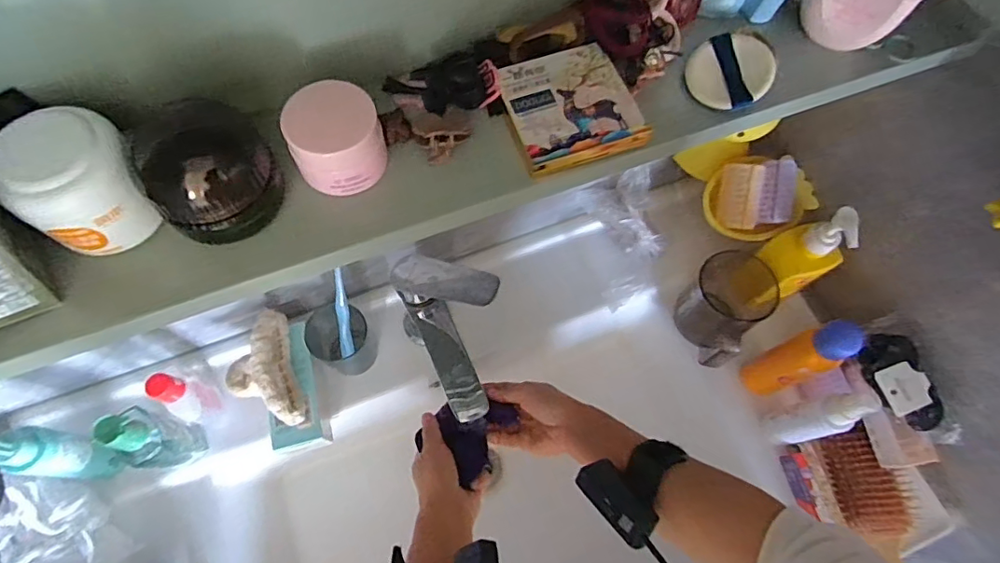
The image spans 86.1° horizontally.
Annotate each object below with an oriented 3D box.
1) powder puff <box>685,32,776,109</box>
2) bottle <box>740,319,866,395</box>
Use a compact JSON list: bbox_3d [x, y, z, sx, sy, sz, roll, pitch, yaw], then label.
[{"bbox_3d":[0.148,-0.136,0.344,0.051,0.007,0.049,-5,77,20],"label":"powder puff"},{"bbox_3d":[0.304,0.082,0.551,0.028,0.170,0.039,-22,70,-11],"label":"bottle"}]

